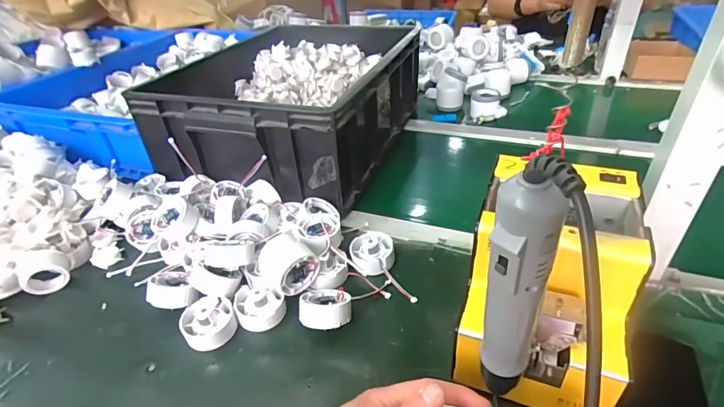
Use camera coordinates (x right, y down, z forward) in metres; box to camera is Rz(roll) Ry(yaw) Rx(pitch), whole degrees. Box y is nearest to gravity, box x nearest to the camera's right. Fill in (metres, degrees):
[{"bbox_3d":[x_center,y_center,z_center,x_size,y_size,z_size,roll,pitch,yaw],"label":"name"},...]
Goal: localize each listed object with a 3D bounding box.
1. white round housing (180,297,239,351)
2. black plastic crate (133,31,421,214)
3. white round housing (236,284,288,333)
[{"bbox_3d":[-0.165,0.127,0.438,0.052,0.026,0.057,-3,35,2],"label":"white round housing"},{"bbox_3d":[-0.114,-0.194,0.754,0.342,0.155,0.464,10,38,18],"label":"black plastic crate"},{"bbox_3d":[-0.113,0.113,0.455,0.051,0.028,0.055,-3,35,2],"label":"white round housing"}]

